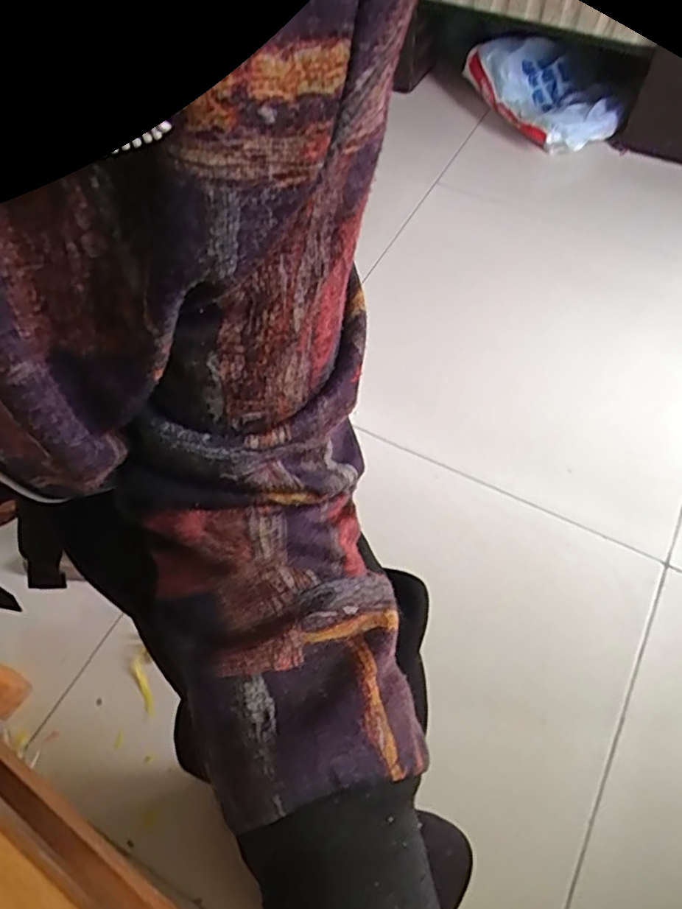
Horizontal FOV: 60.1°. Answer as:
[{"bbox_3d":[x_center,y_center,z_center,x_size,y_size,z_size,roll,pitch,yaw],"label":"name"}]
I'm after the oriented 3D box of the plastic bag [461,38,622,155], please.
[{"bbox_3d":[0.389,-0.710,1.174,0.160,0.093,0.333,-23,61,-11],"label":"plastic bag"}]

